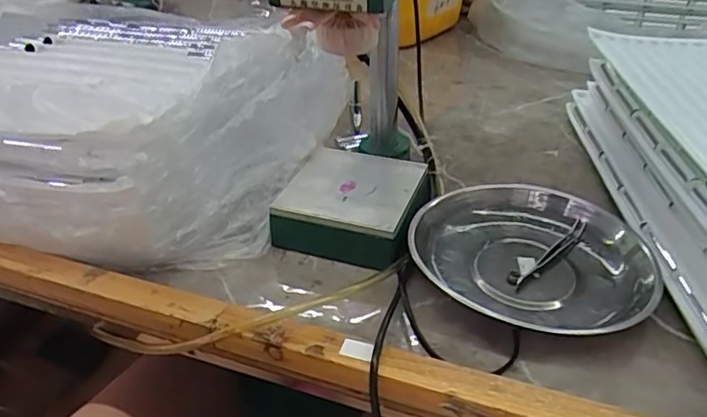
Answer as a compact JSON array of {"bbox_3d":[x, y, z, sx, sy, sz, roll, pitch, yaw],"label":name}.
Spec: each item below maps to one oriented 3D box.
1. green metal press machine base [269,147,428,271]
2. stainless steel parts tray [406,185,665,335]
[{"bbox_3d":[0.001,0.000,0.569,0.133,0.047,0.142,14,39,19],"label":"green metal press machine base"},{"bbox_3d":[0.160,0.043,0.514,0.187,0.043,0.209,-29,45,-33],"label":"stainless steel parts tray"}]

